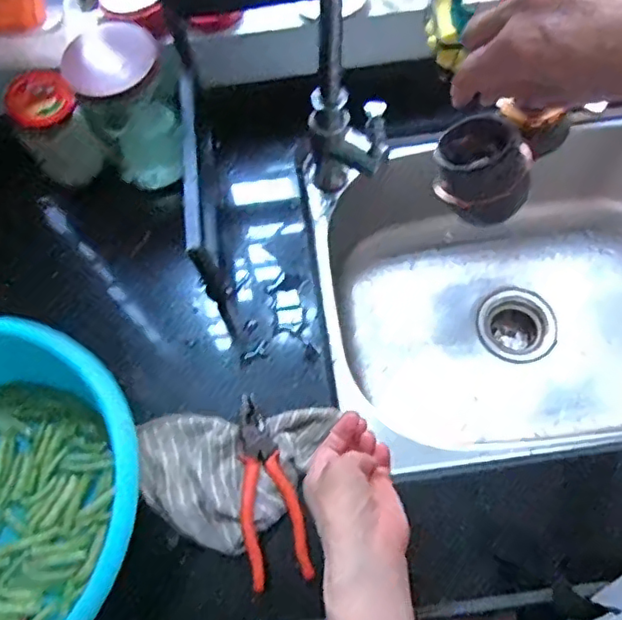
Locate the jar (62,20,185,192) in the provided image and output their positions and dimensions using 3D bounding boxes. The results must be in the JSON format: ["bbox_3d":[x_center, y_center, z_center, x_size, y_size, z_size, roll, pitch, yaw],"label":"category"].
[{"bbox_3d":[-0.197,-0.224,0.663,0.098,0.160,0.101,-1,68,3],"label":"jar"}]

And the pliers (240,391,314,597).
[{"bbox_3d":[-0.046,0.167,0.563,0.056,0.011,0.175,-15,68,-3],"label":"pliers"}]

